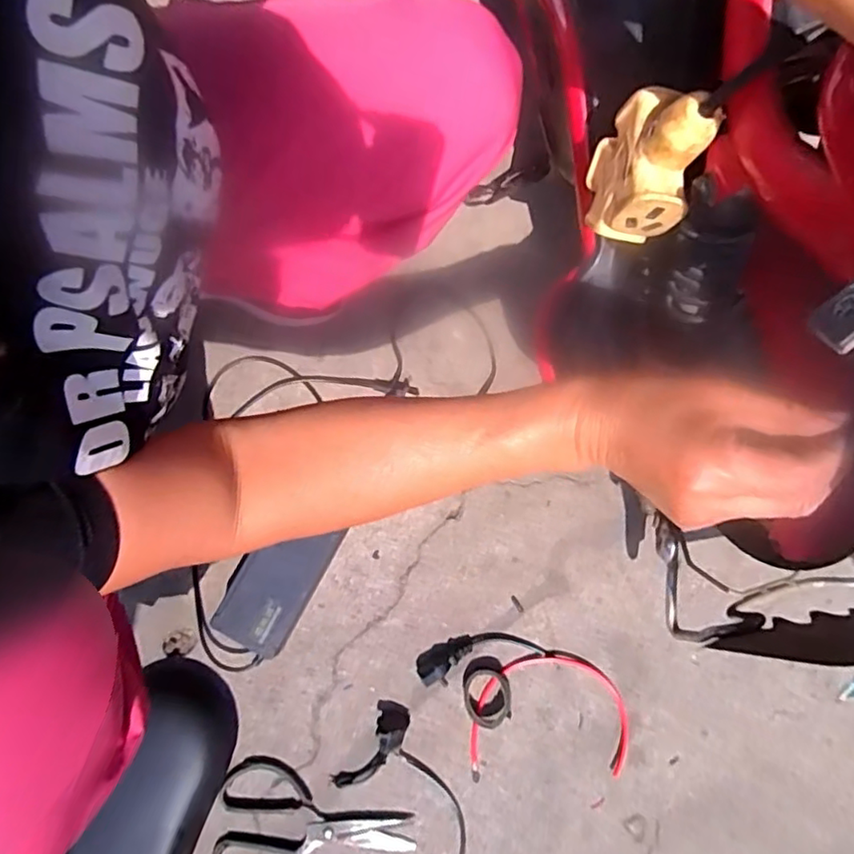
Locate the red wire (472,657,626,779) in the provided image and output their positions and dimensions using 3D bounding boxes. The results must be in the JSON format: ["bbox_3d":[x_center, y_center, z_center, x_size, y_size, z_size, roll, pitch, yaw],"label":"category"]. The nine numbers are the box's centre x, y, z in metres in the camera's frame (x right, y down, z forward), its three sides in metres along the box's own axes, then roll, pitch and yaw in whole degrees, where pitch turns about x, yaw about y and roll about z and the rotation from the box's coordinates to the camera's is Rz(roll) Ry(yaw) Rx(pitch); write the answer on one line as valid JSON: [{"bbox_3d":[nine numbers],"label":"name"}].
[{"bbox_3d":[0.142,0.330,0.700,0.178,0.020,0.126,3,80,0],"label":"red wire"}]

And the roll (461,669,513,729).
[{"bbox_3d":[0.068,0.304,0.691,0.055,0.024,0.058,0,80,0],"label":"roll"}]

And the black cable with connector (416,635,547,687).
[{"bbox_3d":[0.060,0.263,0.704,0.144,0.032,0.046,-18,80,-3],"label":"black cable with connector"}]

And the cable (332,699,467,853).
[{"bbox_3d":[-0.008,0.394,0.679,0.167,0.030,0.108,29,81,5],"label":"cable"}]

